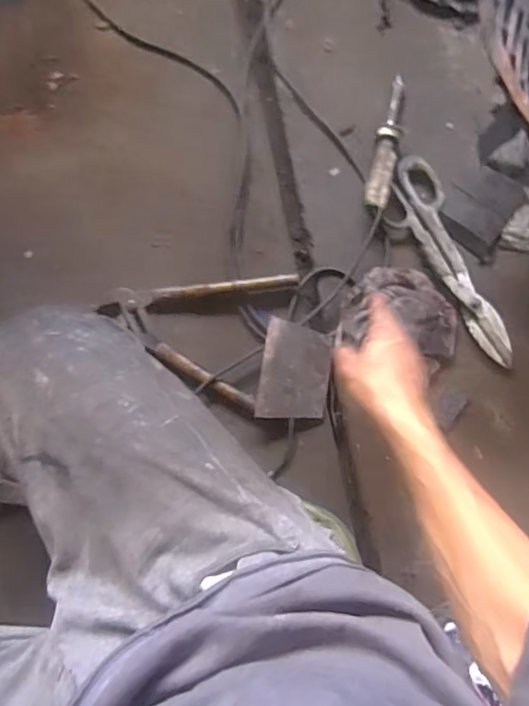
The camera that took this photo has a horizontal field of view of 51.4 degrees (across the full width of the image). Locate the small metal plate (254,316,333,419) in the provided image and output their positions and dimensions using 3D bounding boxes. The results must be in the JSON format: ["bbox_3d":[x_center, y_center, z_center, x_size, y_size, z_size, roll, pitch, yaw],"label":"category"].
[{"bbox_3d":[0.039,0.024,0.677,0.086,0.006,0.116,8,91,-13],"label":"small metal plate"}]

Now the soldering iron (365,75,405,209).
[{"bbox_3d":[0.159,-0.272,0.705,0.029,0.021,0.183,13,85,-2],"label":"soldering iron"}]

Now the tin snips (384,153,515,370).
[{"bbox_3d":[0.227,-0.112,0.699,0.078,0.014,0.286,-22,87,-4],"label":"tin snips"}]

